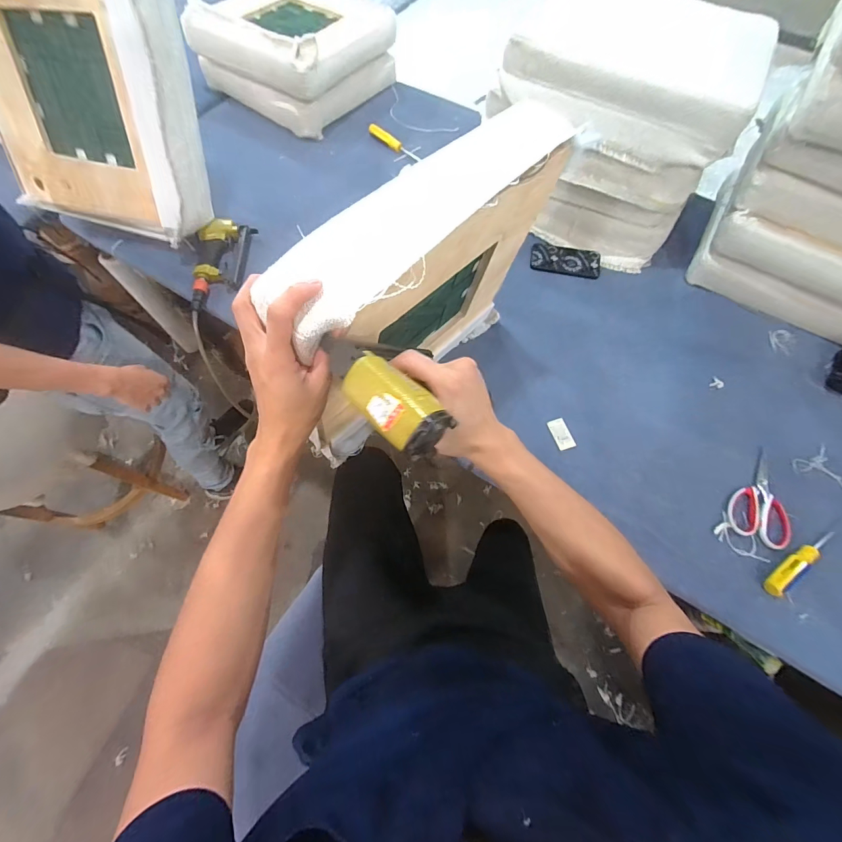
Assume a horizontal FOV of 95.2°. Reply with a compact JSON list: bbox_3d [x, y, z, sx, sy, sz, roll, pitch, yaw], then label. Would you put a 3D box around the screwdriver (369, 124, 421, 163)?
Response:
[{"bbox_3d":[-0.077,-0.802,1.109,0.176,0.032,0.026,33,67,-2],"label":"screwdriver"}]

